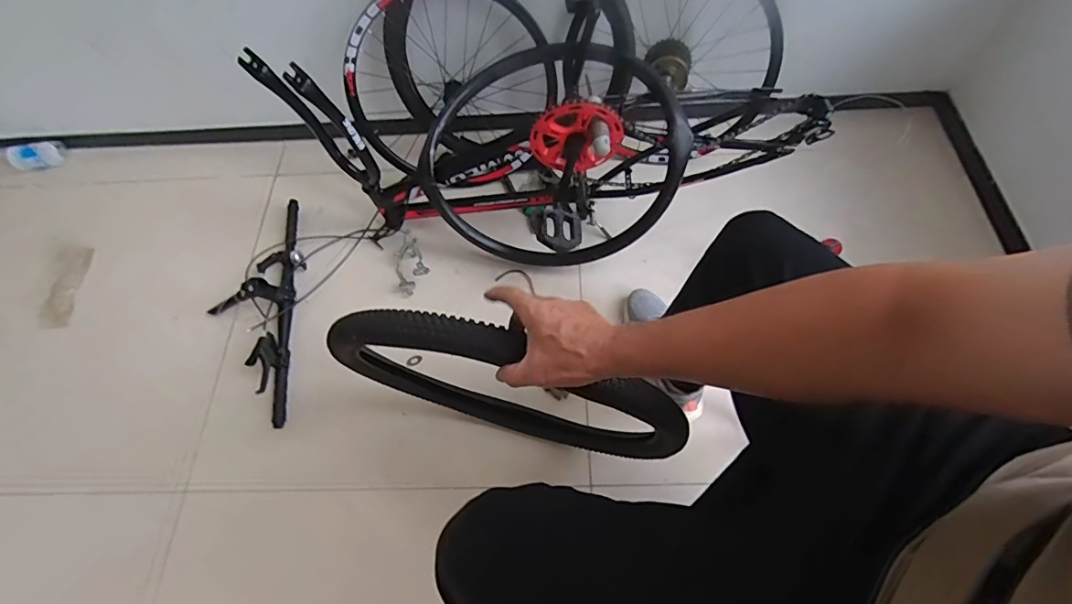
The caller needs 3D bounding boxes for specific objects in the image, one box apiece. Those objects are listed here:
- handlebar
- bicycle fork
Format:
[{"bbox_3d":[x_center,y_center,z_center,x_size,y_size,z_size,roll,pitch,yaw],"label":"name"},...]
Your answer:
[{"bbox_3d":[-0.633,-0.003,1.132,0.197,0.090,0.549,-4,62,1],"label":"handlebar"},{"bbox_3d":[-0.391,-0.310,0.952,0.139,0.319,0.093,29,68,17],"label":"bicycle fork"}]

